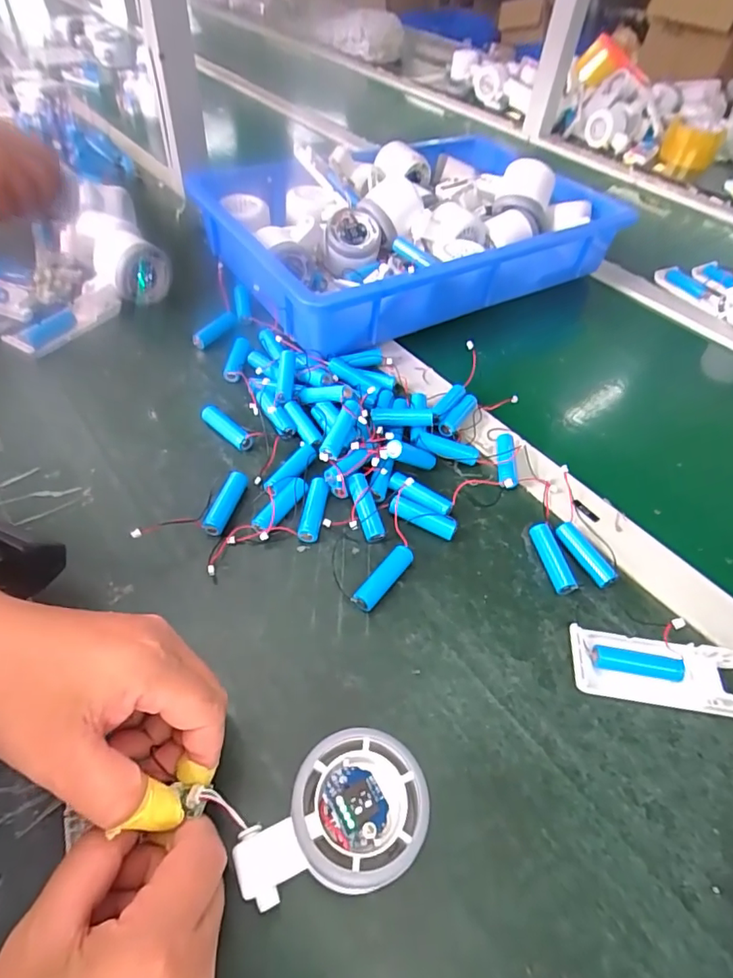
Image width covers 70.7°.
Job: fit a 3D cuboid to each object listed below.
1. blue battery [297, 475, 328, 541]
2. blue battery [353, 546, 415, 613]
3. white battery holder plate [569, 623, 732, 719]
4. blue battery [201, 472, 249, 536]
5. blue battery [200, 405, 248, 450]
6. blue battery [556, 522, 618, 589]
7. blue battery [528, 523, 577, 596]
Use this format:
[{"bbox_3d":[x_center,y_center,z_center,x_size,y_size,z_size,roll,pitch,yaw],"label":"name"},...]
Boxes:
[{"bbox_3d":[-0.038,0.015,0.371,0.015,0.016,0.046,9,50,3],"label":"blue battery"},{"bbox_3d":[0.012,0.059,0.342,0.013,0.015,0.052,35,56,22],"label":"blue battery"},{"bbox_3d":[0.178,0.110,0.313,0.103,0.015,0.039,9,50,3],"label":"white battery holder plate"},{"bbox_3d":[-0.101,0.009,0.369,0.013,0.012,0.051,15,51,8],"label":"blue battery"},{"bbox_3d":[-0.117,-0.051,0.424,0.047,0.017,0.012,35,56,22],"label":"blue battery"},{"bbox_3d":[0.153,0.046,0.362,0.012,0.012,0.049,-20,54,-20],"label":"blue battery"},{"bbox_3d":[0.128,0.048,0.359,0.014,0.015,0.050,-11,52,-13],"label":"blue battery"}]

